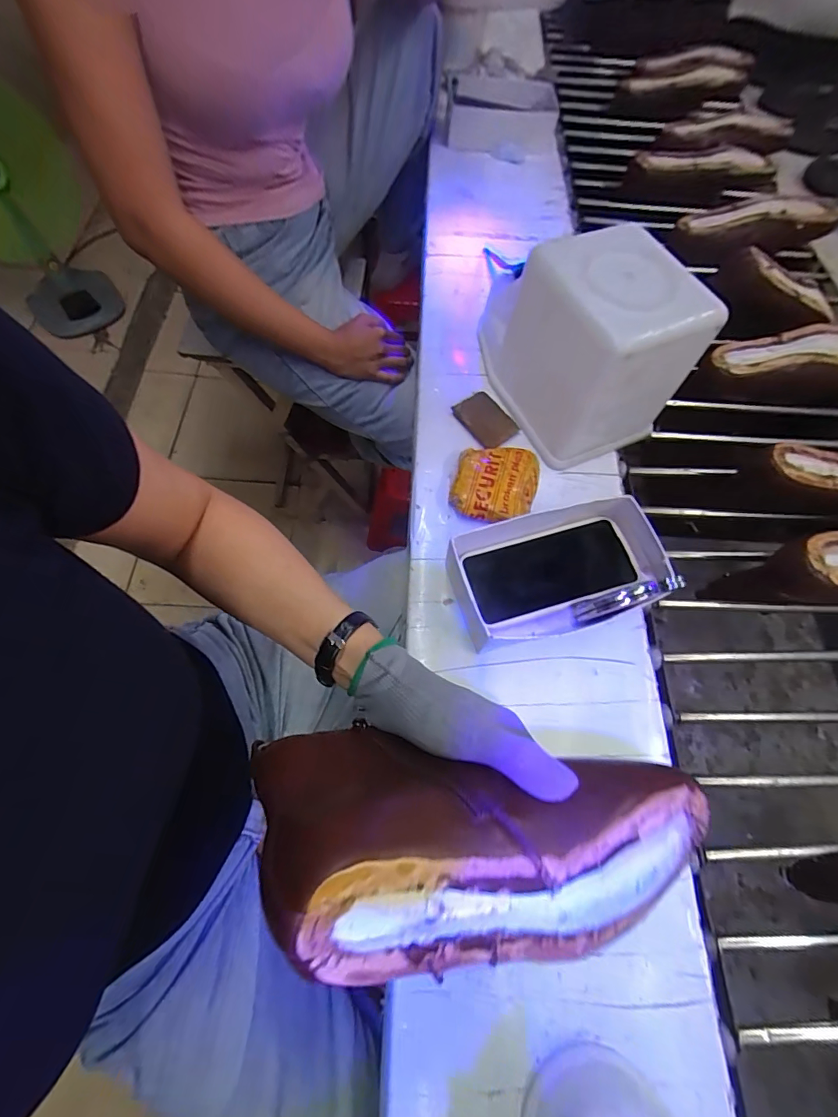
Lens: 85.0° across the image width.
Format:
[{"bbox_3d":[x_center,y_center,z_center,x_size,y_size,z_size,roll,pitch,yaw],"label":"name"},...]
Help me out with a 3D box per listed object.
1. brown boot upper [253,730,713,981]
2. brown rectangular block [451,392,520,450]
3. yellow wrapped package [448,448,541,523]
[{"bbox_3d":[0.035,0.146,0.235,0.245,0.101,0.090,8,65,-7],"label":"brown boot upper"},{"bbox_3d":[0.078,-0.161,0.538,0.050,0.011,0.074,-29,70,-16],"label":"brown rectangular block"},{"bbox_3d":[0.082,-0.080,0.492,0.086,0.024,0.091,15,65,3],"label":"yellow wrapped package"}]

